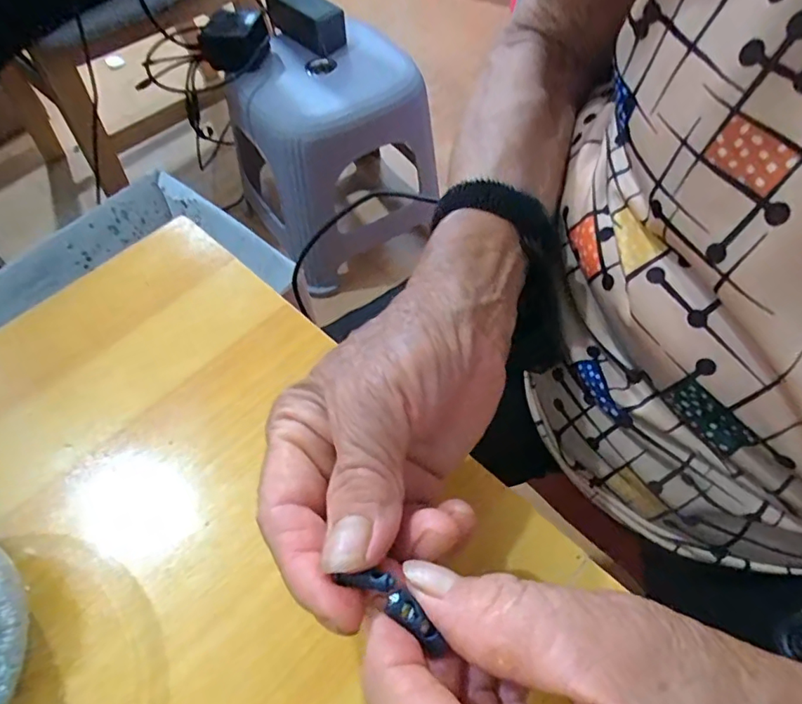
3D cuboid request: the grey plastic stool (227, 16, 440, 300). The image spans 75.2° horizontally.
[{"bbox_3d":[-0.112,-0.322,0.864,0.252,0.279,0.219,-34,64,-18],"label":"grey plastic stool"}]

